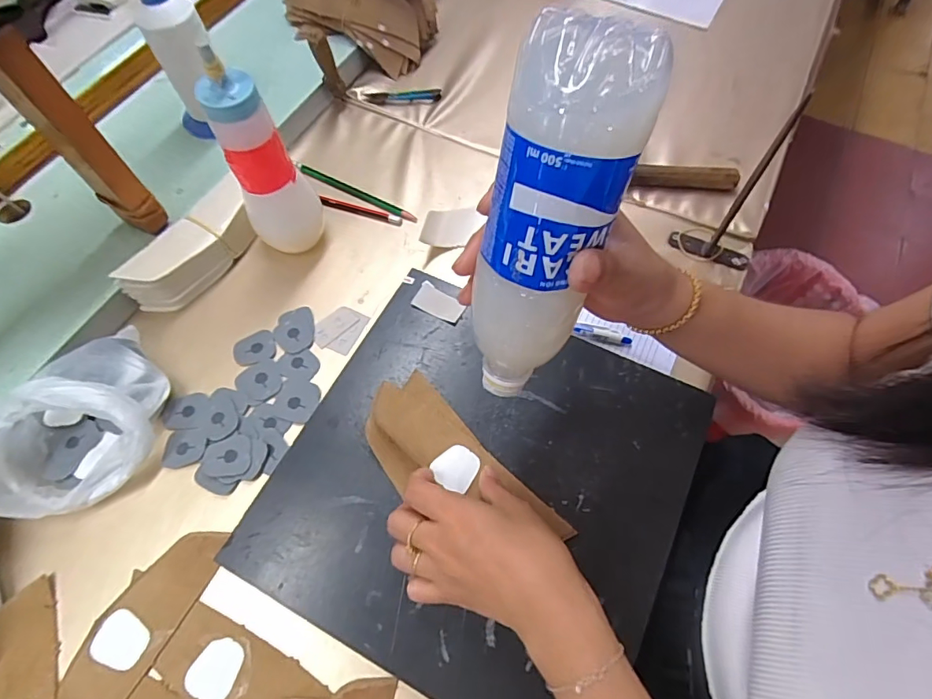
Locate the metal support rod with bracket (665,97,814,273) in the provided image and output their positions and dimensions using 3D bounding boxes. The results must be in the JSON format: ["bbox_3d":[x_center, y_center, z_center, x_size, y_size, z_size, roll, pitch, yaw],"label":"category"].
[{"bbox_3d":[0.256,-0.141,0.450,0.080,0.170,0.021,20,65,9],"label":"metal support rod with bracket"}]

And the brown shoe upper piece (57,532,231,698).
[{"bbox_3d":[-0.249,0.211,0.366,0.055,0.004,0.165,26,66,12],"label":"brown shoe upper piece"}]

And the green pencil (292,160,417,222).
[{"bbox_3d":[-0.130,-0.181,0.561,0.168,0.004,0.012,27,66,12],"label":"green pencil"}]

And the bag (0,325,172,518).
[{"bbox_3d":[-0.325,0.059,0.405,0.145,0.067,0.130,-39,70,-18],"label":"bag"}]

